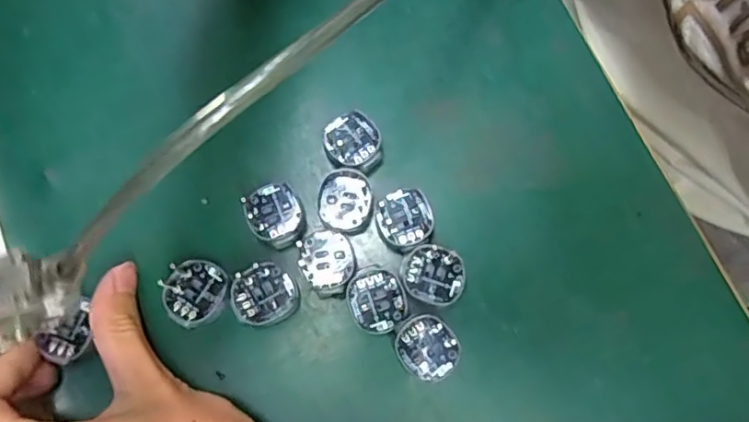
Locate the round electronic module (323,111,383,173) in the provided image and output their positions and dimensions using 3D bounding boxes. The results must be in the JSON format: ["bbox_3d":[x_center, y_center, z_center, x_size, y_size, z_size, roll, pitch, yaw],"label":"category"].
[{"bbox_3d":[-0.010,-0.032,0.275,0.025,0.012,0.026,-5,77,-1],"label":"round electronic module"}]

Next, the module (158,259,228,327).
[{"bbox_3d":[-0.080,0.035,0.258,0.027,0.005,0.029,0,77,1],"label":"module"}]

